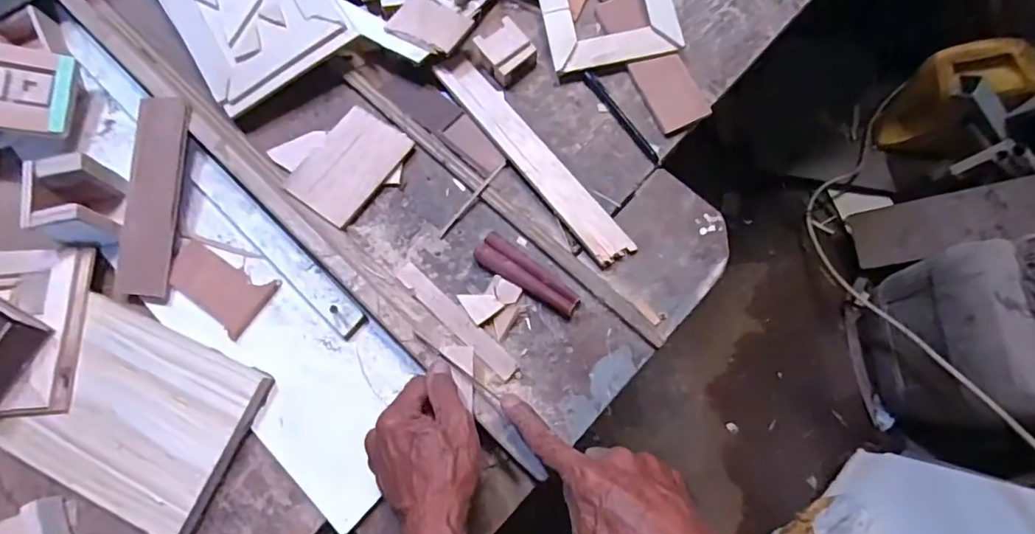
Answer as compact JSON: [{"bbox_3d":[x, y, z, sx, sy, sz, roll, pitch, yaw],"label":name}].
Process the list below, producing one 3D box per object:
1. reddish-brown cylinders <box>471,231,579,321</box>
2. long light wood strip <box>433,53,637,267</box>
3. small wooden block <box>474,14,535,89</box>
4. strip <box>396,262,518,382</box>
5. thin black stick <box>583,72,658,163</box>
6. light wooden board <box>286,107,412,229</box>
[{"bbox_3d":[0.007,0.009,0.476,0.100,0.013,0.031,40,80,8],"label":"reddish-brown cylinders"},{"bbox_3d":[0.013,-0.111,0.525,0.044,0.008,0.265,-33,75,-23],"label":"long light wood strip"},{"bbox_3d":[-0.009,-0.217,0.547,0.047,0.026,0.051,-36,80,-8],"label":"small wooden block"},{"bbox_3d":[-0.054,0.045,0.470,0.137,0.007,0.020,42,64,15],"label":"strip"},{"bbox_3d":[0.103,-0.150,0.537,0.011,0.011,0.115,-34,80,-7],"label":"thin black stick"},{"bbox_3d":[-0.159,-0.096,0.507,0.075,0.010,0.104,36,80,7],"label":"light wooden board"}]

